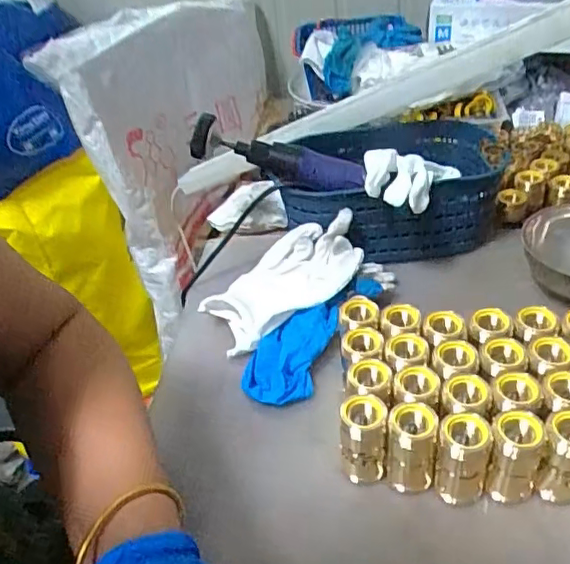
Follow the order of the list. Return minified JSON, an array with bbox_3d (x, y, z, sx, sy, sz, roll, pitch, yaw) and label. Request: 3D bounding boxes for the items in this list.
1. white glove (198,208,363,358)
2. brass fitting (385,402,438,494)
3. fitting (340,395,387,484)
[{"bbox_3d":[-0.001,0.001,0.574,0.174,0.045,0.070,-36,36,18],"label":"white glove"},{"bbox_3d":[0.084,0.111,0.385,0.031,0.059,0.030,3,41,12],"label":"brass fitting"},{"bbox_3d":[0.055,0.112,0.397,0.029,0.069,0.028,0,41,10],"label":"fitting"}]

